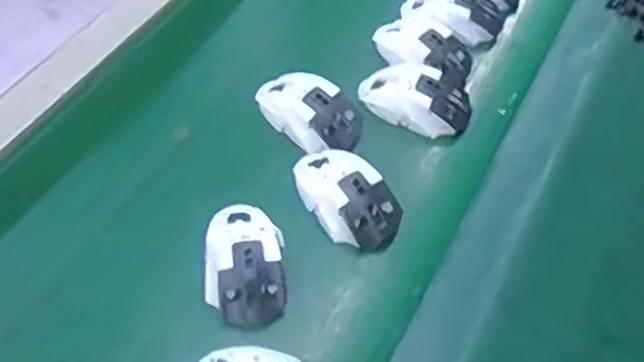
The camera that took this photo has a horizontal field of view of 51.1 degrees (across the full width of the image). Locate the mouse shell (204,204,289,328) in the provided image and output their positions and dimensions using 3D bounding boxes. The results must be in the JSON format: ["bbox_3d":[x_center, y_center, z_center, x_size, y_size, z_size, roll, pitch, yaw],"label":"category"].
[{"bbox_3d":[-0.065,0.065,0.574,0.067,0.036,0.109,-3,53,-4],"label":"mouse shell"}]

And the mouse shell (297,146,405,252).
[{"bbox_3d":[0.022,0.010,0.616,0.068,0.034,0.113,-23,58,-20],"label":"mouse shell"}]

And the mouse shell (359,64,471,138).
[{"bbox_3d":[0.094,-0.084,0.687,0.115,0.036,0.070,21,55,14],"label":"mouse shell"}]

